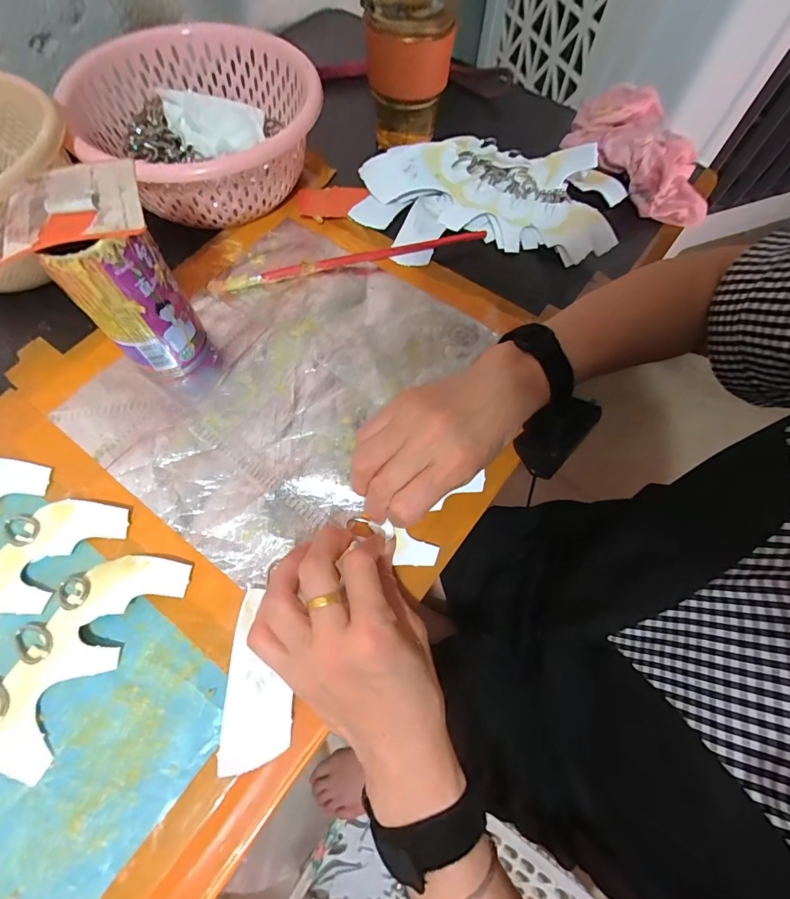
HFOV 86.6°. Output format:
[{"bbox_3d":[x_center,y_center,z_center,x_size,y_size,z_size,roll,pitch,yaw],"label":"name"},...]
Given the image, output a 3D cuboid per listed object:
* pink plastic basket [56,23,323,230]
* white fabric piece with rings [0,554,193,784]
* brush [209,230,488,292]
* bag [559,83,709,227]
[{"bbox_3d":[-0.188,-0.314,0.417,0.198,0.090,0.197,1,66,-2],"label":"pink plastic basket"},{"bbox_3d":[-0.221,0.155,0.243,0.082,0.010,0.221,25,68,9],"label":"white fabric piece with rings"},{"bbox_3d":[-0.042,-0.183,0.400,0.263,0.014,0.021,-15,68,-9],"label":"brush"},{"bbox_3d":[0.271,-0.320,0.444,0.089,0.047,0.170,-41,74,-18],"label":"bag"}]

